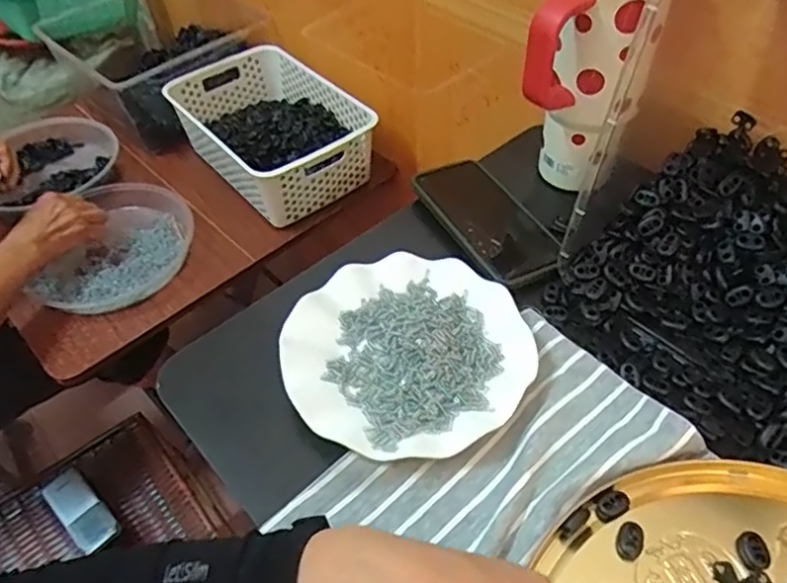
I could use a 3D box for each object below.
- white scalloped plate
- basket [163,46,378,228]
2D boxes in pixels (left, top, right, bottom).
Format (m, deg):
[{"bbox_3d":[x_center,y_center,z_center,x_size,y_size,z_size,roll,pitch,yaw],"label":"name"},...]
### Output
[{"bbox_3d":[0.010,0.044,0.469,0.178,0.020,0.174,-2,50,2],"label":"white scalloped plate"},{"bbox_3d":[-0.182,-0.256,0.955,0.214,0.098,0.316,-33,55,-22],"label":"basket"}]

